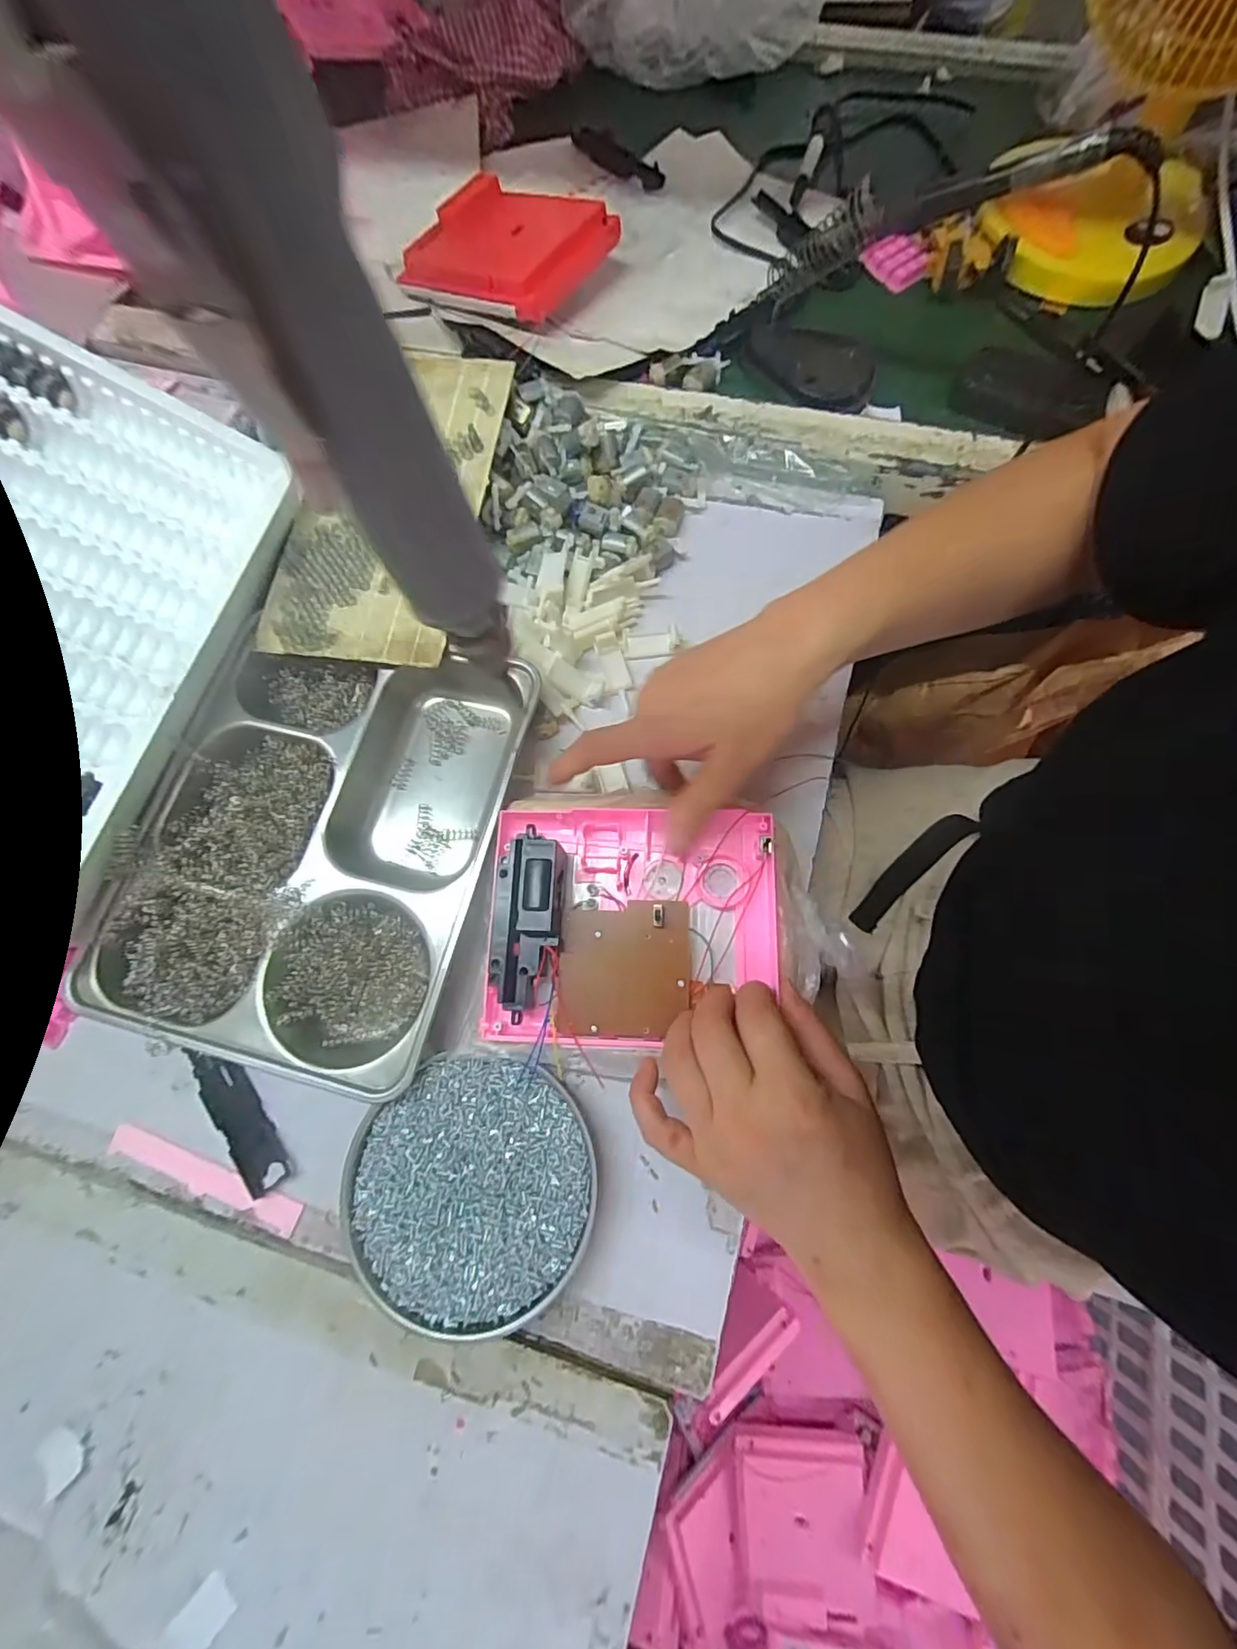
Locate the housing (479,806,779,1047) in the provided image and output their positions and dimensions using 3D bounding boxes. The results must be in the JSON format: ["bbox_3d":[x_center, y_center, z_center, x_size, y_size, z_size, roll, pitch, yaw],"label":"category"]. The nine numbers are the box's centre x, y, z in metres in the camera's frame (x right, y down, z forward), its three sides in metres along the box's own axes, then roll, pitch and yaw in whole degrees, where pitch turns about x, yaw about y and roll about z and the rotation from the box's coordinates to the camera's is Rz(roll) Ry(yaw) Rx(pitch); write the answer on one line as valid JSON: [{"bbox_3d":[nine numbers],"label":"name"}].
[{"bbox_3d":[0.008,0.053,0.315,0.158,0.037,0.130,2,74,2],"label":"housing"}]

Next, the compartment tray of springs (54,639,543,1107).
[{"bbox_3d":[-0.188,-0.002,0.370,0.209,0.034,0.287,13,74,5],"label":"compartment tray of springs"}]

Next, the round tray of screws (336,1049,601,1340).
[{"bbox_3d":[-0.082,0.196,0.311,0.133,0.019,0.129,0,74,1],"label":"round tray of screws"}]

